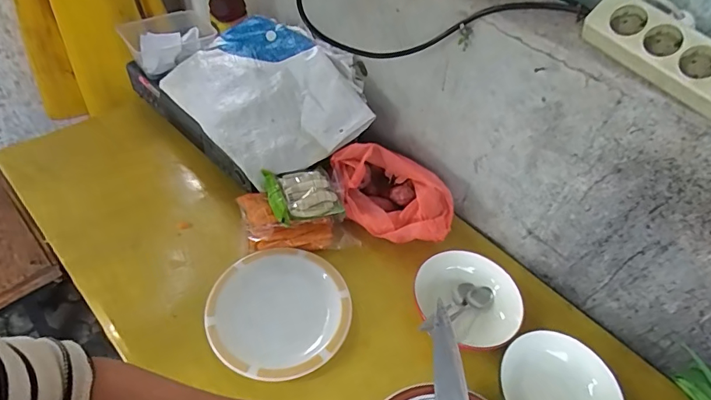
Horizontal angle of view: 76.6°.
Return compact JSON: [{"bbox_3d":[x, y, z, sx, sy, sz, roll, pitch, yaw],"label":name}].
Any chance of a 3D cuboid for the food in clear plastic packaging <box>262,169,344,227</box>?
[{"bbox_3d":[-0.093,-0.010,0.787,0.113,0.034,0.099,-15,53,-17],"label":"food in clear plastic packaging"}]

